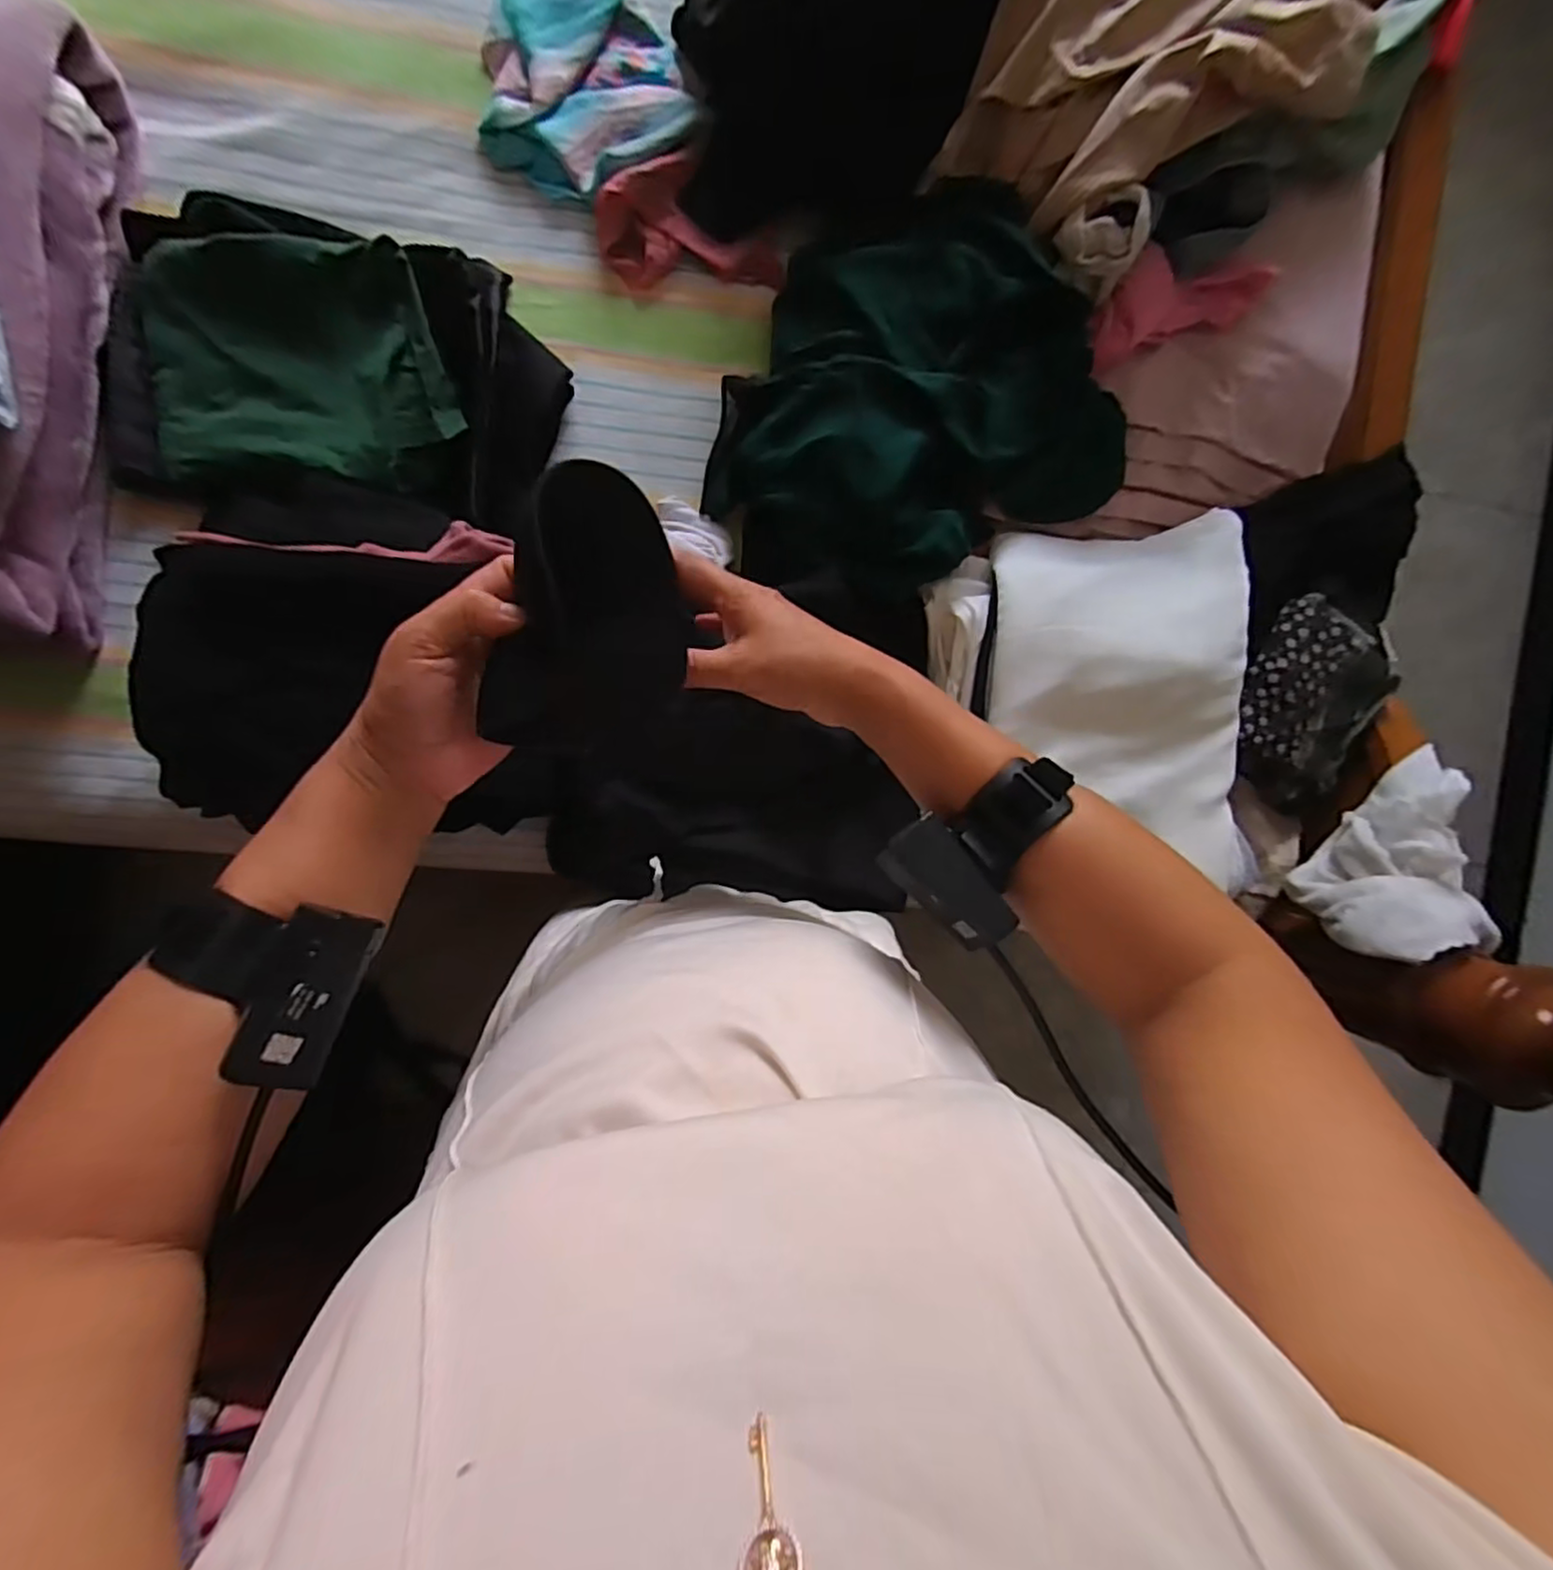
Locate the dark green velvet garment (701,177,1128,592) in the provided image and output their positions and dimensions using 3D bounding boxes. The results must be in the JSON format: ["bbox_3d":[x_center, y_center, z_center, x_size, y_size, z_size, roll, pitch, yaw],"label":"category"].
[{"bbox_3d":[0.111,-0.362,0.633,0.371,0.114,0.333,-27,96,-5],"label":"dark green velvet garment"}]

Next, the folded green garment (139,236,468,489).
[{"bbox_3d":[-0.418,-0.364,0.597,0.247,0.048,0.199,-5,94,-7],"label":"folded green garment"}]

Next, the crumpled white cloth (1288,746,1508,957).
[{"bbox_3d":[0.616,0.063,0.665,0.108,0.125,0.201,7,92,-7],"label":"crumpled white cloth"}]

